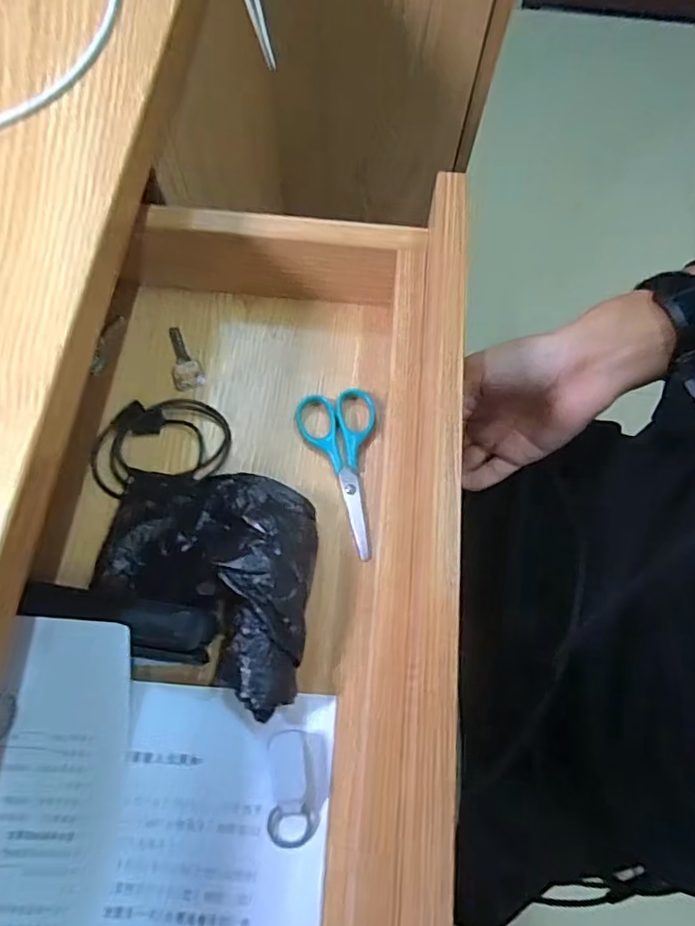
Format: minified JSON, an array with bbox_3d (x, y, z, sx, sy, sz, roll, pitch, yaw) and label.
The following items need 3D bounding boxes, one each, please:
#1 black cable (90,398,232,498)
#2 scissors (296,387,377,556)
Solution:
[{"bbox_3d":[-0.121,-0.013,0.352,0.087,0.011,0.055,-13,71,-8],"label":"black cable"},{"bbox_3d":[0.001,0.005,0.347,0.050,0.008,0.109,-12,71,-7],"label":"scissors"}]

